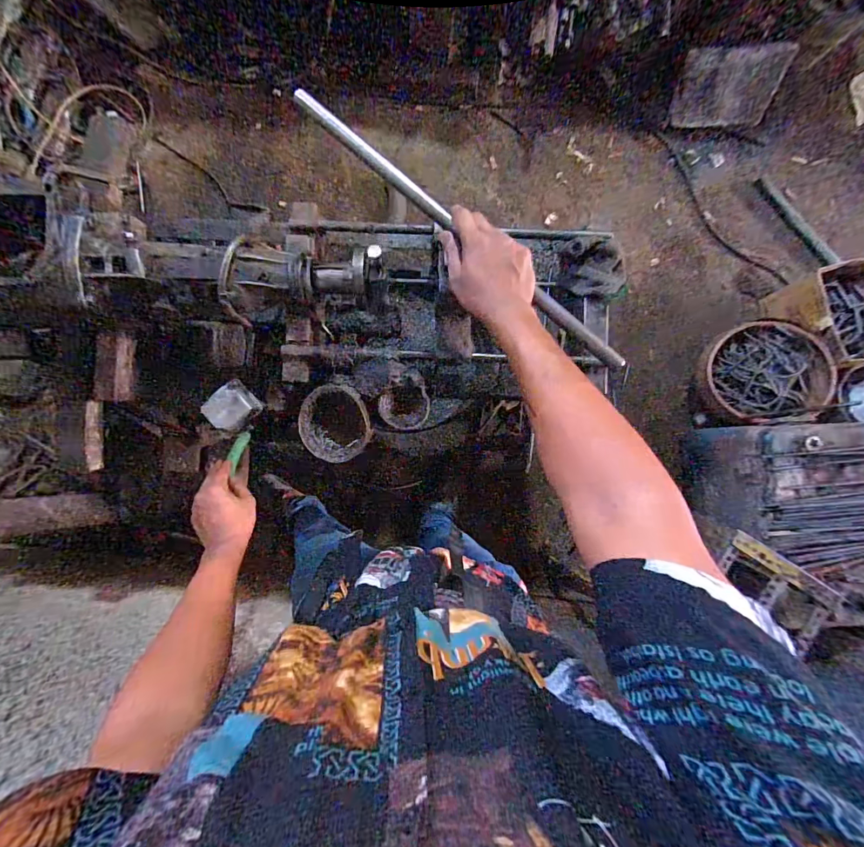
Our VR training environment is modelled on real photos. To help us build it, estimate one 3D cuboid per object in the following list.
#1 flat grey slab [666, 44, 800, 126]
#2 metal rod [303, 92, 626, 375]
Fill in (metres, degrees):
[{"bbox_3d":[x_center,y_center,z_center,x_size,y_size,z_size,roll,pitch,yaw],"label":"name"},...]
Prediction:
[{"bbox_3d":[0.959,-1.080,1.337,0.316,0.201,0.024,0,46,3],"label":"flat grey slab"},{"bbox_3d":[0.036,-0.221,0.479,0.471,0.021,0.021,39,88,-2],"label":"metal rod"}]

